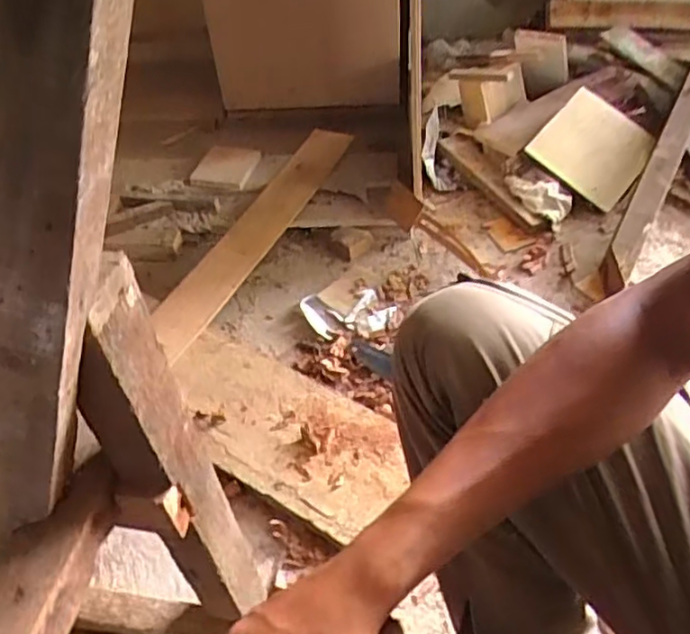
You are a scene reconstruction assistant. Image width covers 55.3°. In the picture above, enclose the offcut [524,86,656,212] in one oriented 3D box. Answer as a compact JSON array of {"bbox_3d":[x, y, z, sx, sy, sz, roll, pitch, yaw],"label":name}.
[{"bbox_3d":[0.507,-0.348,1.332,0.204,0.015,0.225,41,70,-2],"label":"offcut"}]

